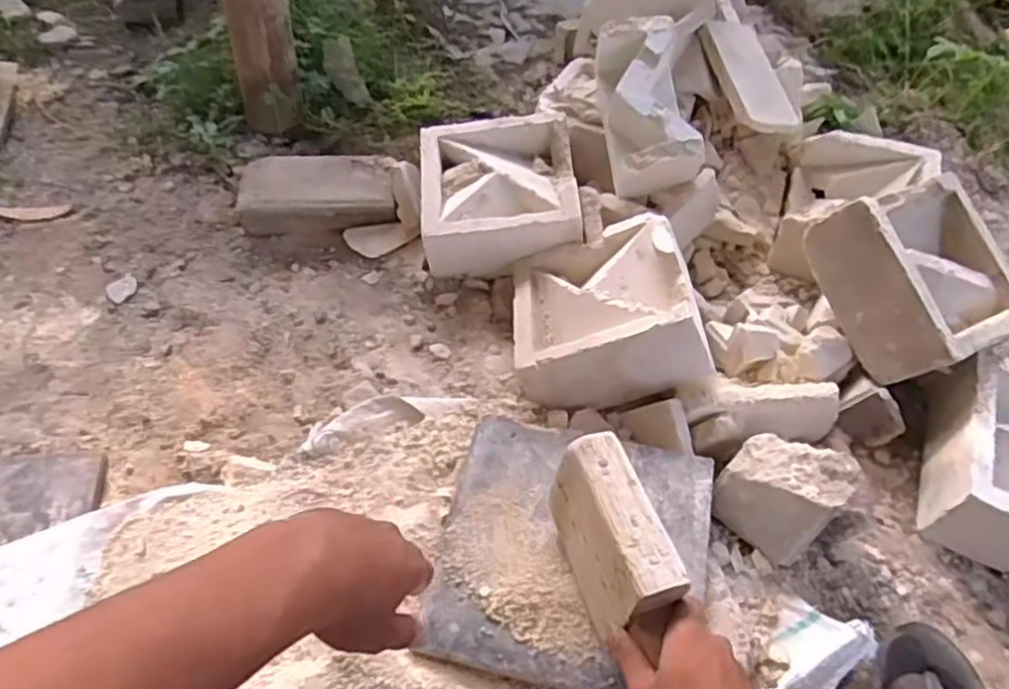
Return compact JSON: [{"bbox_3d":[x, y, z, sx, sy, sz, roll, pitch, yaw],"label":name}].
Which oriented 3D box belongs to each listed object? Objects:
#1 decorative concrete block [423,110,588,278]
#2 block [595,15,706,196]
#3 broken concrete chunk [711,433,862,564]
[{"bbox_3d":[-0.009,-0.203,0.952,0.198,0.084,0.201,-3,54,-5],"label":"decorative concrete block"},{"bbox_3d":[0.187,-0.306,0.941,0.102,0.110,0.211,-9,78,-9],"label":"block"},{"bbox_3d":[0.280,0.153,0.738,0.103,0.099,0.099,34,59,20],"label":"broken concrete chunk"}]

